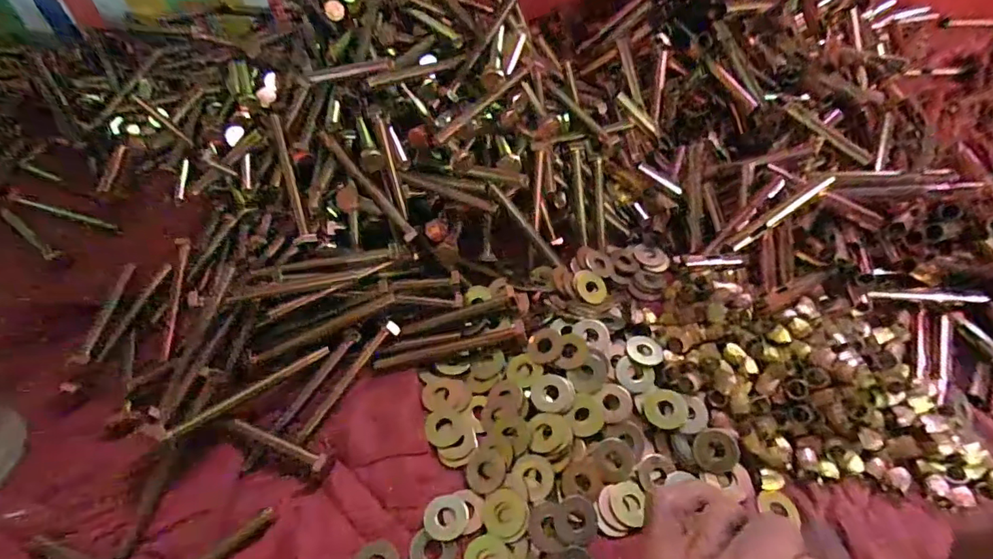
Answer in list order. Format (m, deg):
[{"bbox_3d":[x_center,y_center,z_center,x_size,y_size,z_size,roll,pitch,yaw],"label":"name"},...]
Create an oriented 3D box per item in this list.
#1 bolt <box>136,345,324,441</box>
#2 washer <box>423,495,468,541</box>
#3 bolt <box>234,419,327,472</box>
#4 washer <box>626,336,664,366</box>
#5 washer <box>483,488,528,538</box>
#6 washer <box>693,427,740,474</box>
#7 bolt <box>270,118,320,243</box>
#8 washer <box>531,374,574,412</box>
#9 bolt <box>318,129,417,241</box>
[{"bbox_3d":[-0.152,0.067,0.310,0.105,0.008,0.012,-28,58,-37],"label":"bolt"},{"bbox_3d":[-0.028,0.131,0.282,0.024,0.004,0.023,0,51,0],"label":"washer"},{"bbox_3d":[-0.126,0.095,0.300,0.057,0.010,0.009,20,54,16],"label":"bolt"},{"bbox_3d":[0.096,0.046,0.333,0.023,0.004,0.022,1,49,-1],"label":"washer"},{"bbox_3d":[0.005,0.128,0.281,0.024,0.004,0.024,0,51,0],"label":"washer"},{"bbox_3d":[0.129,0.100,0.300,0.024,0.005,0.024,0,51,0],"label":"washer"},{"bbox_3d":[-0.152,-0.074,0.379,0.014,0.008,0.098,-15,86,-11],"label":"bolt"},{"bbox_3d":[0.035,0.069,0.316,0.026,0.004,0.024,0,51,0],"label":"washer"},{"bbox_3d":[-0.094,-0.068,0.376,0.010,0.012,0.103,-39,85,-25],"label":"bolt"}]

